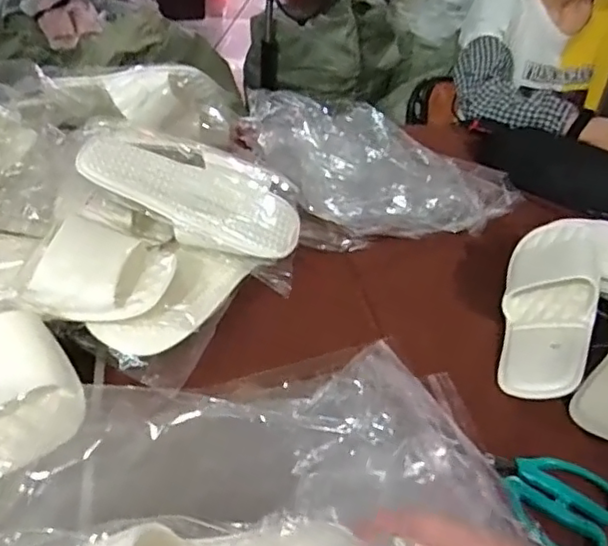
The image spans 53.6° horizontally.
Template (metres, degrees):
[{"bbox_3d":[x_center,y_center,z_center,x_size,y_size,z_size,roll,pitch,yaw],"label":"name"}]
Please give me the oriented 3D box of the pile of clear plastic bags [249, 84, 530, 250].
[{"bbox_3d":[0.103,-0.173,0.901,0.353,0.077,0.366,-9,38,-19],"label":"pile of clear plastic bags"}]

